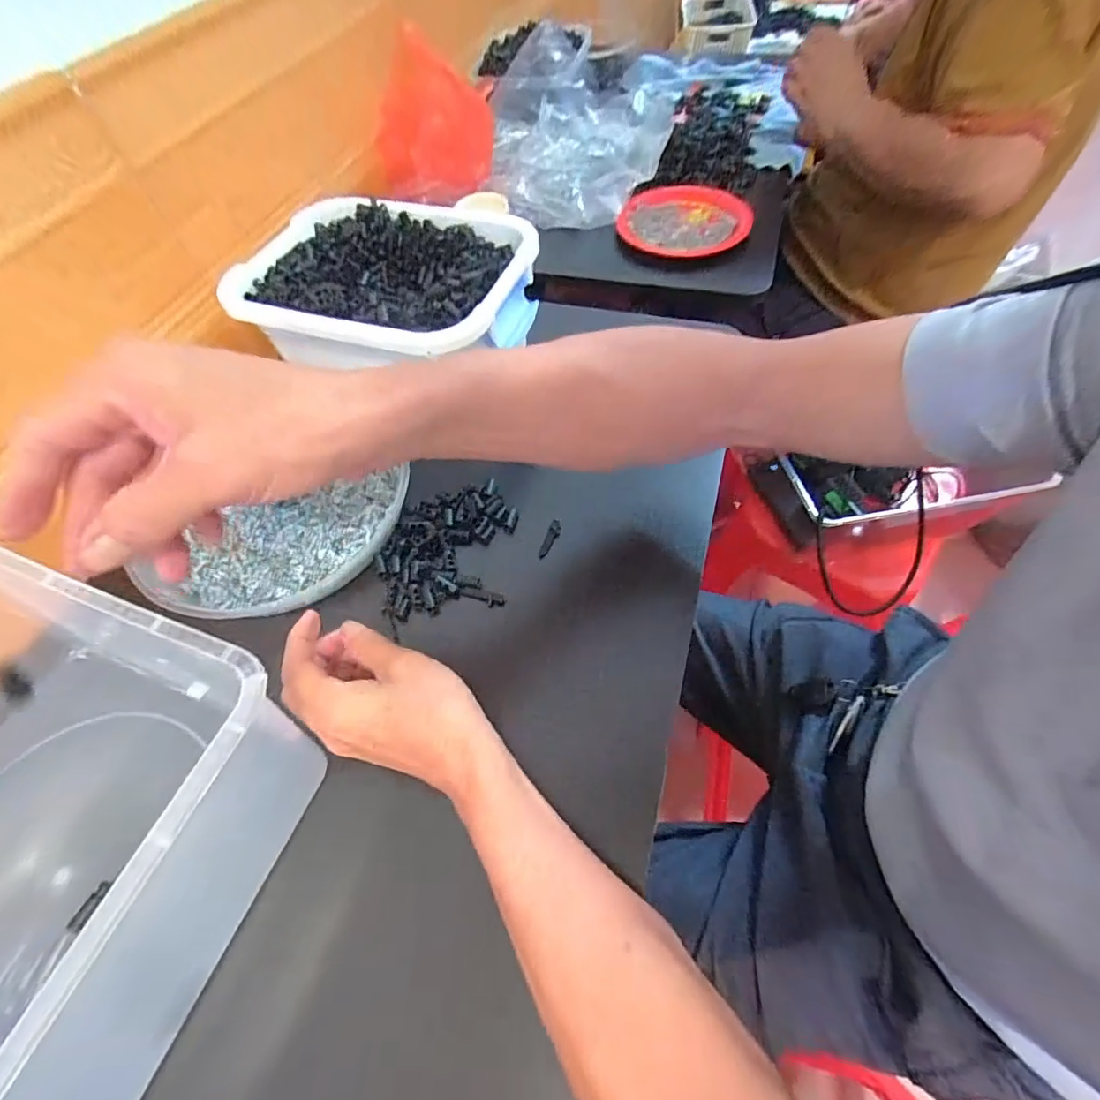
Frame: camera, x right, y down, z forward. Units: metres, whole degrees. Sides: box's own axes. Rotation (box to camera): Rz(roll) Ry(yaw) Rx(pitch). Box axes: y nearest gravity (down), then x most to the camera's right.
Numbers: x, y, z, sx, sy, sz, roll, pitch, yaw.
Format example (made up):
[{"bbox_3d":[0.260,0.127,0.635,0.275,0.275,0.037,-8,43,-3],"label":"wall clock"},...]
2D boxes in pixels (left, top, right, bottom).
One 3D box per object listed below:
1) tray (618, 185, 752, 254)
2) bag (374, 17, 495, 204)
[{"bbox_3d":[0.174,-0.427,0.645,0.157,0.024,0.152,-2,58,3],"label":"tray"},{"bbox_3d":[-0.142,-0.520,0.606,0.144,0.147,0.088,-14,59,-5],"label":"bag"}]

